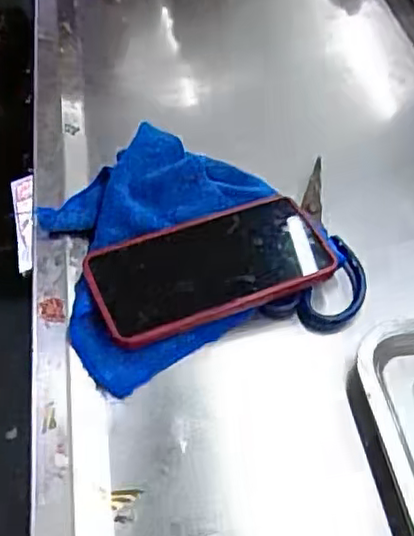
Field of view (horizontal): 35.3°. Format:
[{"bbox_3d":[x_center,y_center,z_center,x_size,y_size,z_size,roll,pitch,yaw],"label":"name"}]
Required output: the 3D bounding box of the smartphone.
[{"bbox_3d":[0.002,-0.003,0.457,0.164,0.011,0.082,-20,54,-16],"label":"smartphone"}]

